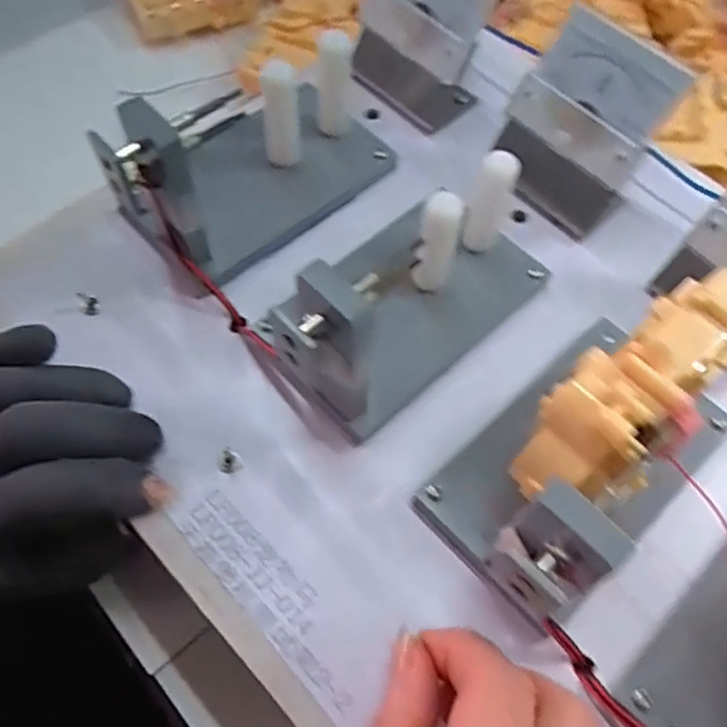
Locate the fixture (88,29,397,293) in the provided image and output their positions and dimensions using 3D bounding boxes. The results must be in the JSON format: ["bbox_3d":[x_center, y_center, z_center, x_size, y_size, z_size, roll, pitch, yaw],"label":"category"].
[{"bbox_3d":[-0.053,-0.101,0.306,0.129,0.078,0.077,-35,67,-19],"label":"fixture"}]

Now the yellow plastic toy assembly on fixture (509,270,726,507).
[{"bbox_3d":[0.092,0.008,0.222,0.093,0.034,0.036,-37,68,-20],"label":"yellow plastic toy assembly on fixture"}]

